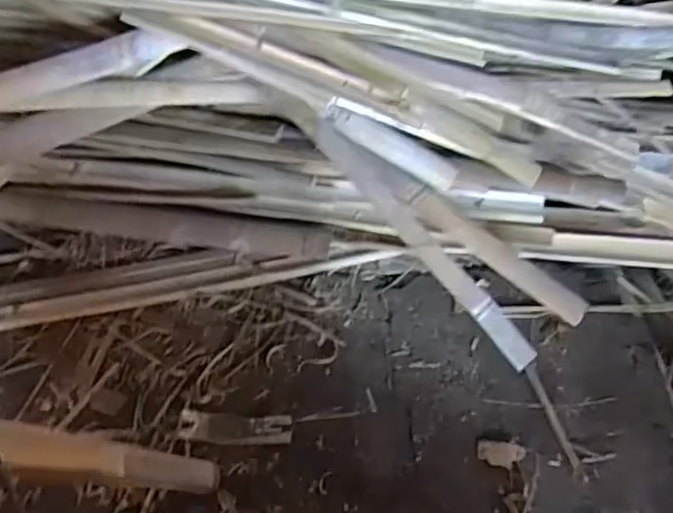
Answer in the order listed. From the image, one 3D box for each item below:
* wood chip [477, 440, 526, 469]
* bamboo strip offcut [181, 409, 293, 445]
[{"bbox_3d":[0.206,0.248,0.828,0.057,0.004,0.031,3,50,15],"label":"wood chip"},{"bbox_3d":[-0.123,0.213,0.819,0.136,0.009,0.038,2,56,0],"label":"bamboo strip offcut"}]

